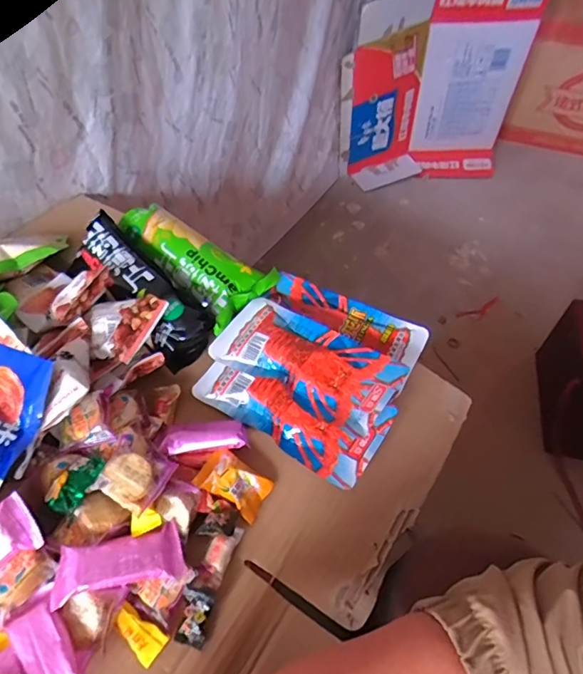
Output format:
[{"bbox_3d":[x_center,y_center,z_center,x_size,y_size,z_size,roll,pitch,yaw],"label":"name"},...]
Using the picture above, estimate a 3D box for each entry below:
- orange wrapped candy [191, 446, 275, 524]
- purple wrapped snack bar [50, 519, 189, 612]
[{"bbox_3d":[-0.053,0.136,0.438,0.065,0.019,0.042,26,57,19],"label":"orange wrapped candy"},{"bbox_3d":[-0.136,0.178,0.372,0.096,0.014,0.040,-4,51,-24],"label":"purple wrapped snack bar"}]

